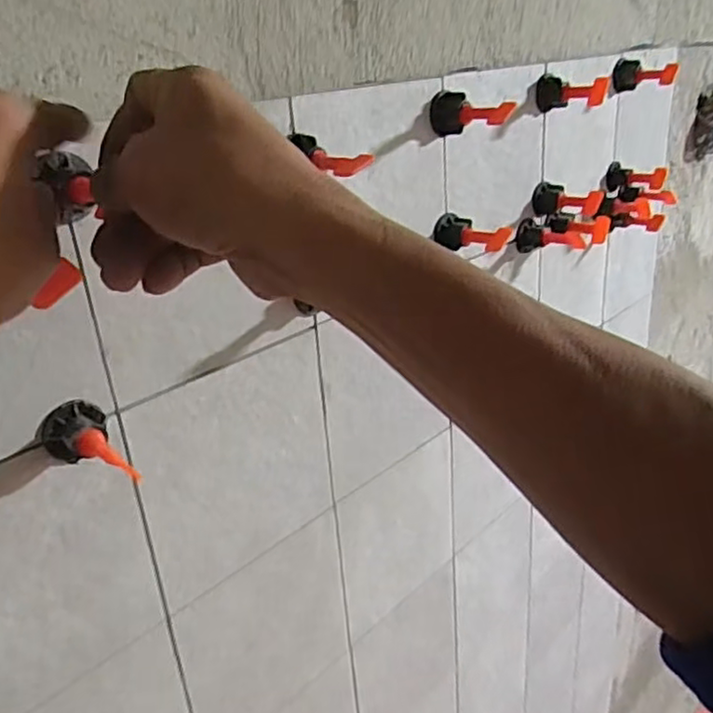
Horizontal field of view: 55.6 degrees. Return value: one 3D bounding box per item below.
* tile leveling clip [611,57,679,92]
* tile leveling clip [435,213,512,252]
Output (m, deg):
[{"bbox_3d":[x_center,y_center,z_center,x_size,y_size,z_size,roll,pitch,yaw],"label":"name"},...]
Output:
[{"bbox_3d":[0.292,-0.288,0.690,0.062,0.030,0.027,3,25,17],"label":"tile leveling clip"},{"bbox_3d":[0.092,-0.098,0.536,0.056,0.024,0.028,9,27,29],"label":"tile leveling clip"}]

